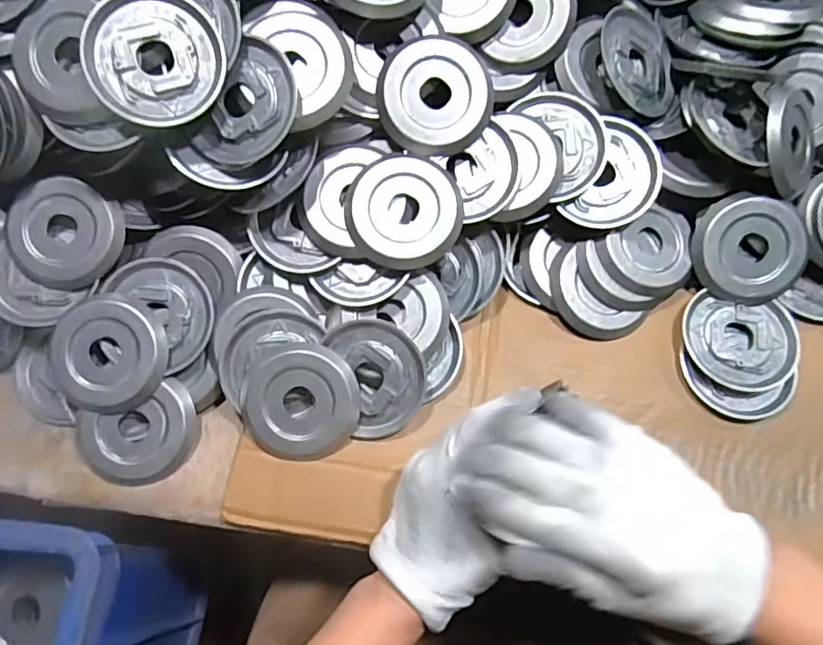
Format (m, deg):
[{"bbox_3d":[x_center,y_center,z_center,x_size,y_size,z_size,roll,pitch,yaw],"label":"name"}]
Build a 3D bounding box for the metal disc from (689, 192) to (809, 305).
[{"bbox_3d":[0.259,-0.055,0.433,0.077,0.016,0.081,1,97,5],"label":"metal disc"}]

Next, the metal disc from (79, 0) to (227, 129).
[{"bbox_3d":[-0.168,-0.174,0.369,0.086,0.006,0.085,0,91,-12],"label":"metal disc"}]

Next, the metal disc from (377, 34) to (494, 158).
[{"bbox_3d":[0.017,-0.166,0.412,0.081,0.009,0.084,0,92,-5],"label":"metal disc"}]

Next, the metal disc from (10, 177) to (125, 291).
[{"bbox_3d":[-0.257,-0.066,0.416,0.080,0.010,0.077,0,92,-3],"label":"metal disc"}]

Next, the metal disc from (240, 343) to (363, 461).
[{"bbox_3d":[-0.080,0.057,0.405,0.082,0.008,0.079,0,86,2],"label":"metal disc"}]

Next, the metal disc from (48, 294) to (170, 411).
[{"bbox_3d":[-0.219,0.023,0.411,0.080,0.017,0.082,0,81,-2],"label":"metal disc"}]

